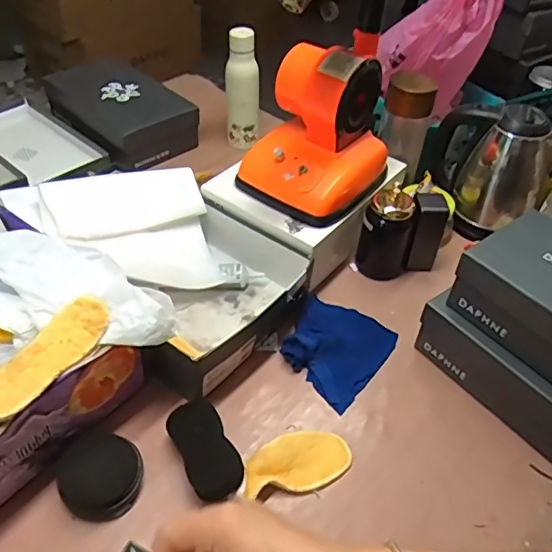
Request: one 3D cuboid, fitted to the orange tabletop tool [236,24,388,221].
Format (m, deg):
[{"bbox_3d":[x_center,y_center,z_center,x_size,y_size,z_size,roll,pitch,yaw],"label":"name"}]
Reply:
[{"bbox_3d":[0.060,-0.229,0.856,0.171,0.201,0.185,30,49,23],"label":"orange tabletop tool"}]

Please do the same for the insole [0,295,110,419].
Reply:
[{"bbox_3d":[-0.258,0.098,0.603,0.067,0.025,0.199,28,49,21],"label":"insole"}]

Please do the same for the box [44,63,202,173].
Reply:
[{"bbox_3d":[-0.310,-0.341,1.160,0.199,0.109,0.280,-29,54,-30],"label":"box"}]

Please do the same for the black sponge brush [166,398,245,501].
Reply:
[{"bbox_3d":[-0.083,0.204,0.670,0.059,0.028,0.117,-19,50,-23],"label":"black sponge brush"}]

